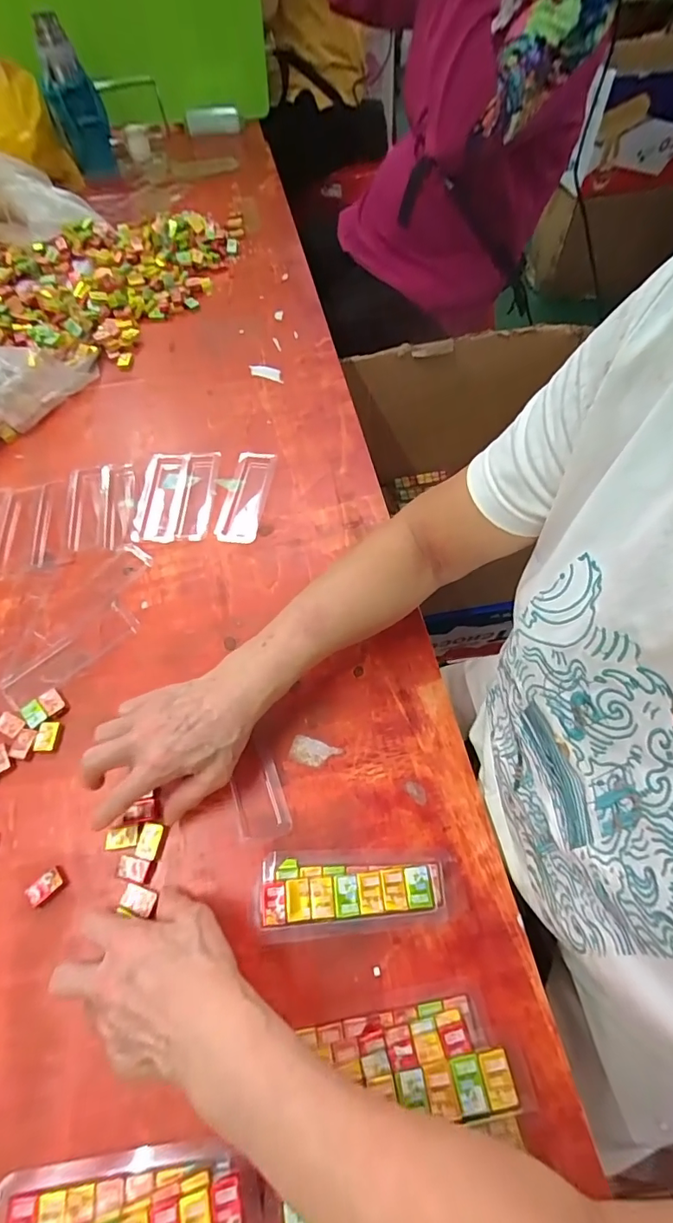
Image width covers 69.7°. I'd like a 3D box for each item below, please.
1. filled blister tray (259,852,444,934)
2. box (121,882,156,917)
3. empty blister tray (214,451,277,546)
[{"bbox_3d":[0.011,0.203,0.356,0.132,0.027,0.047,-2,60,0],"label":"filled blister tray"},{"bbox_3d":[-0.151,0.218,0.366,0.025,0.004,0.016,15,62,10],"label":"box"},{"bbox_3d":[-0.107,-0.139,0.567,0.049,0.009,0.128,6,61,5],"label":"empty blister tray"}]

